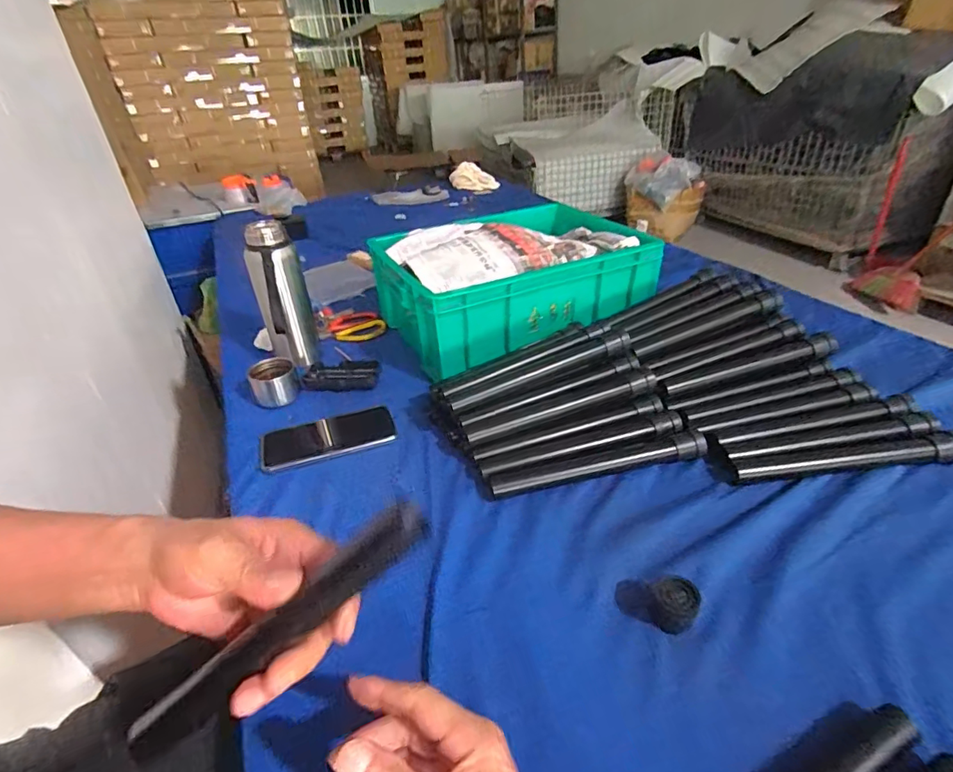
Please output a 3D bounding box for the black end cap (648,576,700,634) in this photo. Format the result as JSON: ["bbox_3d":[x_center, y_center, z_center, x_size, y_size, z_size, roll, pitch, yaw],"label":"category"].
[{"bbox_3d":[0.160,0.178,0.409,0.036,0.032,0.031,14,37,24],"label":"black end cap"}]

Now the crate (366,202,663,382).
[{"bbox_3d":[0.052,-0.175,0.858,0.398,0.142,0.300,-18,36,-21],"label":"crate"}]

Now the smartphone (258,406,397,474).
[{"bbox_3d":[-0.189,0.064,0.638,0.166,0.008,0.079,-13,35,-15],"label":"smartphone"}]

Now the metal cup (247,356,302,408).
[{"bbox_3d":[-0.288,-0.004,0.718,0.061,0.050,0.061,-2,33,1],"label":"metal cup"}]

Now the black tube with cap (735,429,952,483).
[{"bbox_3d":[0.398,0.077,0.536,0.240,0.031,0.026,-4,33,-1],"label":"black tube with cap"}]

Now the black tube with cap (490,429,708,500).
[{"bbox_3d":[0.137,0.085,0.556,0.245,0.022,0.025,-9,34,-9],"label":"black tube with cap"}]

